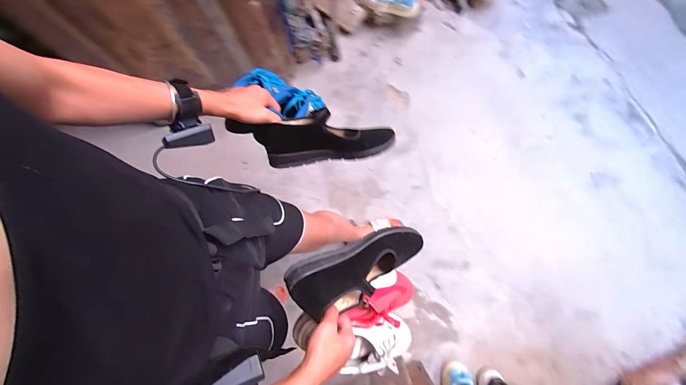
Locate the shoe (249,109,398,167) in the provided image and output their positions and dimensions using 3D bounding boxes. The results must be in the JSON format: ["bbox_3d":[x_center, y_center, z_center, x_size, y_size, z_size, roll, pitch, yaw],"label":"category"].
[{"bbox_3d":[-0.035,-0.094,0.570,0.256,0.068,0.083,-1,77,-3],"label":"shoe"}]

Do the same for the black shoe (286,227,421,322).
[{"bbox_3d":[0.028,0.123,0.504,0.227,0.070,0.088,-19,77,-25],"label":"black shoe"}]

